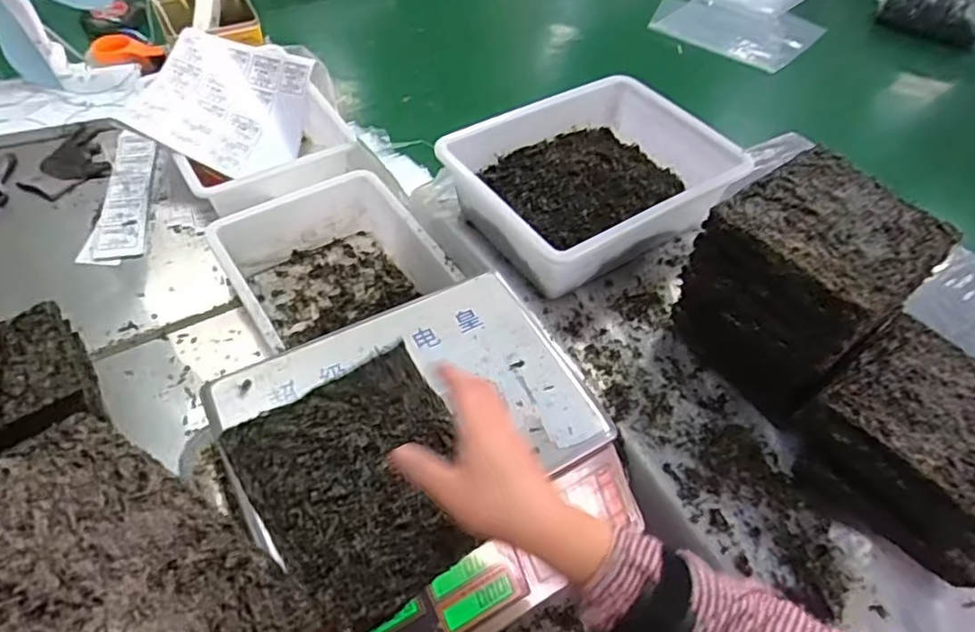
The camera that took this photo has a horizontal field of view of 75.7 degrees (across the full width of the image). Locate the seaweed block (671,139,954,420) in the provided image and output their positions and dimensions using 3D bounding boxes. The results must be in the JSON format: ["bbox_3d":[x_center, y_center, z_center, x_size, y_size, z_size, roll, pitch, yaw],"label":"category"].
[{"bbox_3d":[0.345,-0.029,0.707,0.186,0.199,0.183,-30,60,-24],"label":"seaweed block"}]

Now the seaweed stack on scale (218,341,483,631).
[{"bbox_3d":[-0.100,0.136,0.523,0.171,0.022,0.192,-26,59,-22],"label":"seaweed stack on scale"}]

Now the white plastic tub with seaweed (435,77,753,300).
[{"bbox_3d":[0.134,-0.199,0.888,0.333,0.108,0.294,-27,59,-23],"label":"white plastic tub with seaweed"}]

